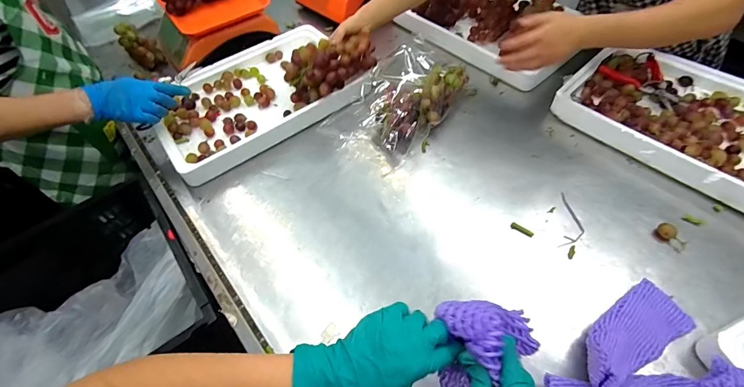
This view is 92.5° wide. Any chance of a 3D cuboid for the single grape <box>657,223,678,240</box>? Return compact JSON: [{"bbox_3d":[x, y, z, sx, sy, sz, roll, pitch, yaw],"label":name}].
[{"bbox_3d":[0.489,0.063,0.592,0.021,0.025,0.026,-25,57,-14],"label":"single grape"}]

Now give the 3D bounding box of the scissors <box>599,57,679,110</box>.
[{"bbox_3d":[0.618,-0.254,0.789,0.130,0.013,0.165,-23,56,-13],"label":"scissors"}]

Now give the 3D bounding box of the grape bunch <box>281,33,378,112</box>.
[{"bbox_3d":[-0.087,-0.276,0.783,0.204,0.097,0.088,-21,58,-10],"label":"grape bunch"}]

